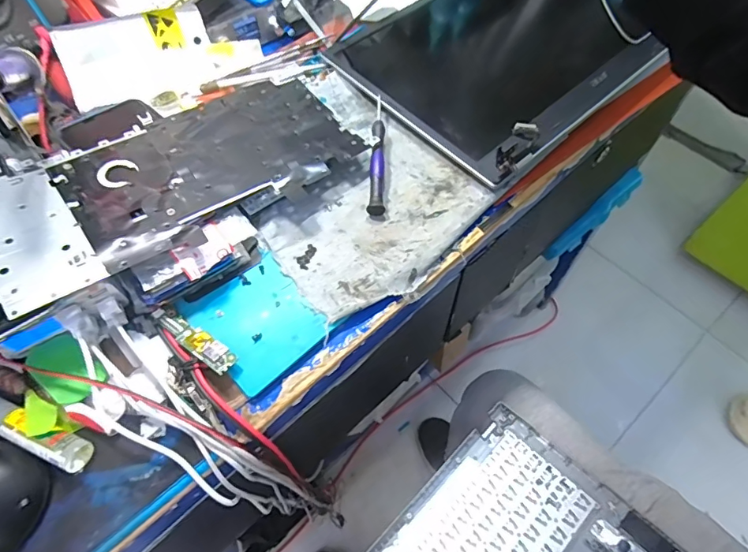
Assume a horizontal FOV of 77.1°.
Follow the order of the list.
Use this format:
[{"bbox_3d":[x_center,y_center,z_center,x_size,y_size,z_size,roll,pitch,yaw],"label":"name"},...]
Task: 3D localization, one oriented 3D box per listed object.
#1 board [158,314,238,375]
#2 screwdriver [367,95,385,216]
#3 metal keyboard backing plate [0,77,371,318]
[{"bbox_3d":[-0.131,0.048,0.346,0.070,0.013,0.019,30,65,18],"label":"board"},{"bbox_3d":[0.003,-0.113,0.427,0.013,0.021,0.128,1,60,2],"label":"screwdriver"},{"bbox_3d":[-0.174,-0.075,0.370,0.337,0.007,0.126,-31,65,-25],"label":"metal keyboard backing plate"}]

